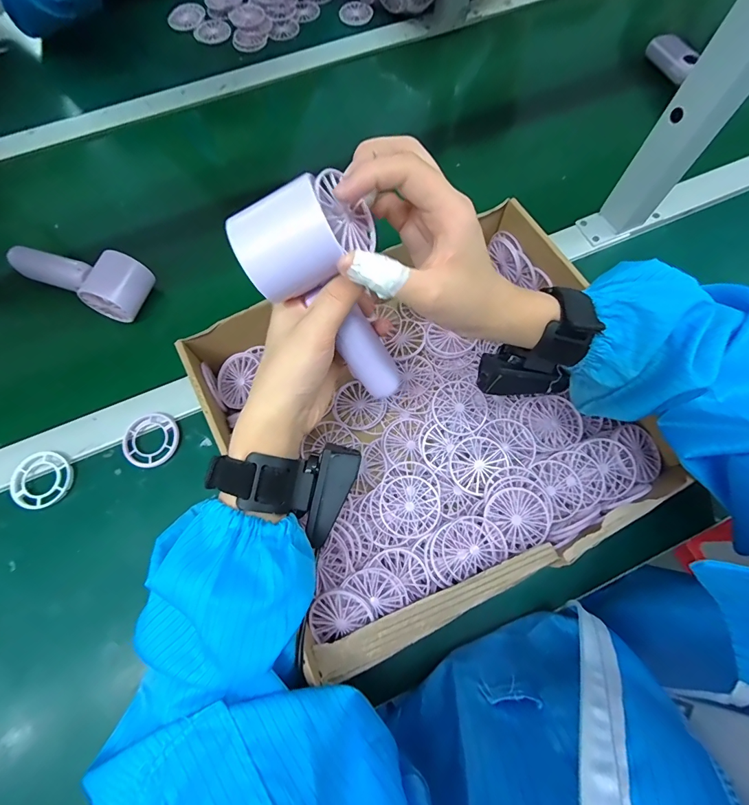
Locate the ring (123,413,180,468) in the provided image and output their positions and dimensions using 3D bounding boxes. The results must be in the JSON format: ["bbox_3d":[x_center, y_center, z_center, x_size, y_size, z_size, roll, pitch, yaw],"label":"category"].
[{"bbox_3d":[-0.219,0.036,0.396,0.053,0.008,0.052,0,70,-1],"label":"ring"}]

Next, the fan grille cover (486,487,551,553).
[{"bbox_3d":[0.117,0.096,0.331,0.047,0.012,0.049,-41,76,-14],"label":"fan grille cover"}]

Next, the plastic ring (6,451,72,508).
[{"bbox_3d":[-0.317,0.073,0.384,0.057,0.009,0.051,30,72,9],"label":"plastic ring"}]

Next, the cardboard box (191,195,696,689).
[{"bbox_3d":[0.049,0.005,0.361,0.340,0.075,0.295,-26,72,-8],"label":"cardboard box"}]

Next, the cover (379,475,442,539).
[{"bbox_3d":[0.030,0.089,0.345,0.050,0.005,0.049,-26,71,-5],"label":"cover"}]

